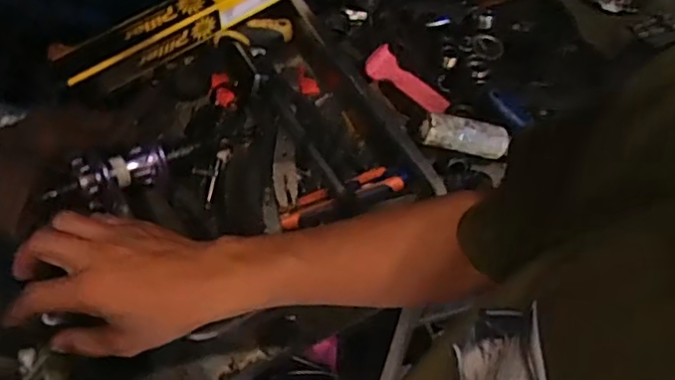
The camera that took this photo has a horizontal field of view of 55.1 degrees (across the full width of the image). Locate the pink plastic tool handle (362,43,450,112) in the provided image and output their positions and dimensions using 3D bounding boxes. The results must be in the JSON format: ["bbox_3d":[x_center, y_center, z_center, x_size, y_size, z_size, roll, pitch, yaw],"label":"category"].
[{"bbox_3d":[0.090,-0.137,0.817,0.114,0.016,0.043,36,60,2],"label":"pink plastic tool handle"}]

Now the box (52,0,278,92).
[{"bbox_3d":[-0.165,-0.197,0.722,0.308,0.059,0.052,-31,63,-22],"label":"box"}]

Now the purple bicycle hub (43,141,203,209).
[{"bbox_3d":[-0.203,-0.019,0.624,0.152,0.042,0.038,-21,59,-32],"label":"purple bicycle hub"}]

